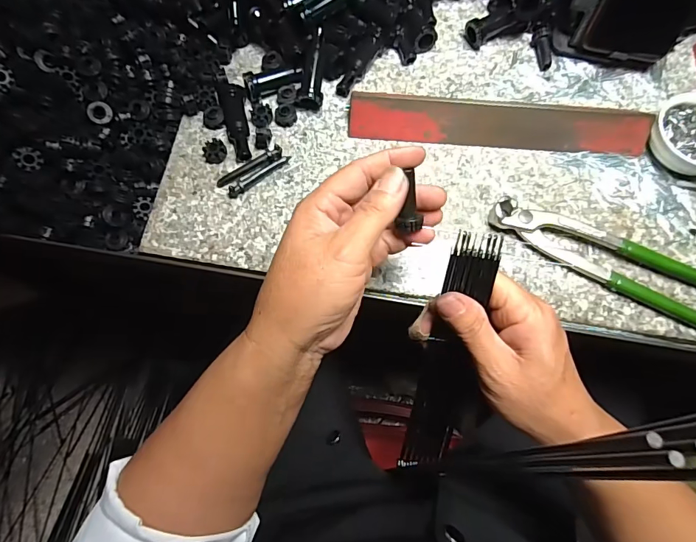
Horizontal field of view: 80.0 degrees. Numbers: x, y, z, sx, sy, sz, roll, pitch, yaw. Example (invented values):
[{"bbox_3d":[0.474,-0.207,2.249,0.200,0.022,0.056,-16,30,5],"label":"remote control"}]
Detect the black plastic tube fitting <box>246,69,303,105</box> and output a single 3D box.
[{"bbox_3d":[-0.065,-0.168,0.370,0.051,0.017,0.019,-14,73,-5],"label":"black plastic tube fitting"}]

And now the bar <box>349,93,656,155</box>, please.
[{"bbox_3d":[0.132,-0.131,0.363,0.257,0.027,0.032,3,72,1],"label":"bar"}]

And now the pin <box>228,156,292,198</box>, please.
[{"bbox_3d":[-0.075,-0.082,0.356,0.061,0.010,0.008,-36,76,-11],"label":"pin"}]

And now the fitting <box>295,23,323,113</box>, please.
[{"bbox_3d":[-0.030,-0.181,0.369,0.022,0.017,0.068,8,92,2],"label":"fitting"}]

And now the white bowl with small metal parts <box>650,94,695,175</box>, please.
[{"bbox_3d":[0.298,-0.116,0.358,0.068,0.027,0.068,0,72,0],"label":"white bowl with small metal parts"}]

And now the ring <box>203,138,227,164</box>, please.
[{"bbox_3d":[-0.116,-0.103,0.361,0.021,0.014,0.017,-26,74,-8],"label":"ring"}]

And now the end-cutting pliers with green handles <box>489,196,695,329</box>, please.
[{"bbox_3d":[0.213,-0.013,0.335,0.198,0.019,0.051,26,74,8],"label":"end-cutting pliers with green handles"}]

